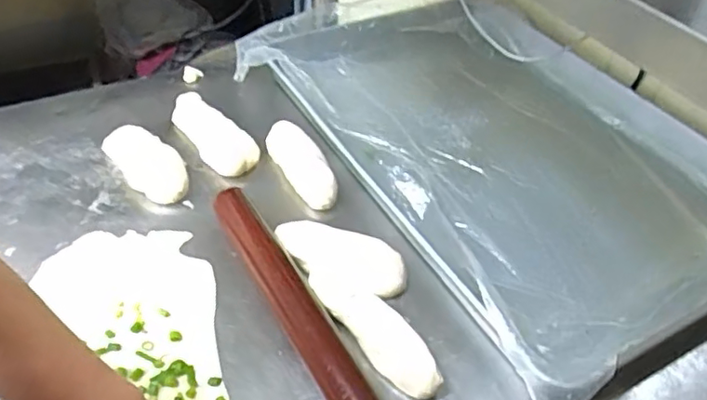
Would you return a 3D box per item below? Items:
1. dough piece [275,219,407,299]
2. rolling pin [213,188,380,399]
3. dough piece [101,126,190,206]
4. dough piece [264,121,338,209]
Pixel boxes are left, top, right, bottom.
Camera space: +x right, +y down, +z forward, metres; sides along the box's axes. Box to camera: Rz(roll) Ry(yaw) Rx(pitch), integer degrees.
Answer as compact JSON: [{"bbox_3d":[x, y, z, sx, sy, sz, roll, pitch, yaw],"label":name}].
[{"bbox_3d":[-0.012,0.061,0.598,0.142,0.036,0.063,23,48,20],"label":"dough piece"},{"bbox_3d":[-0.055,0.100,0.533,0.032,0.043,0.315,-22,49,-22],"label":"rolling pin"},{"bbox_3d":[-0.236,-0.043,0.677,0.060,0.018,0.134,-29,52,-28],"label":"dough piece"},{"bbox_3d":[-0.060,-0.047,0.686,0.051,0.036,0.150,-18,48,-19],"label":"dough piece"}]

